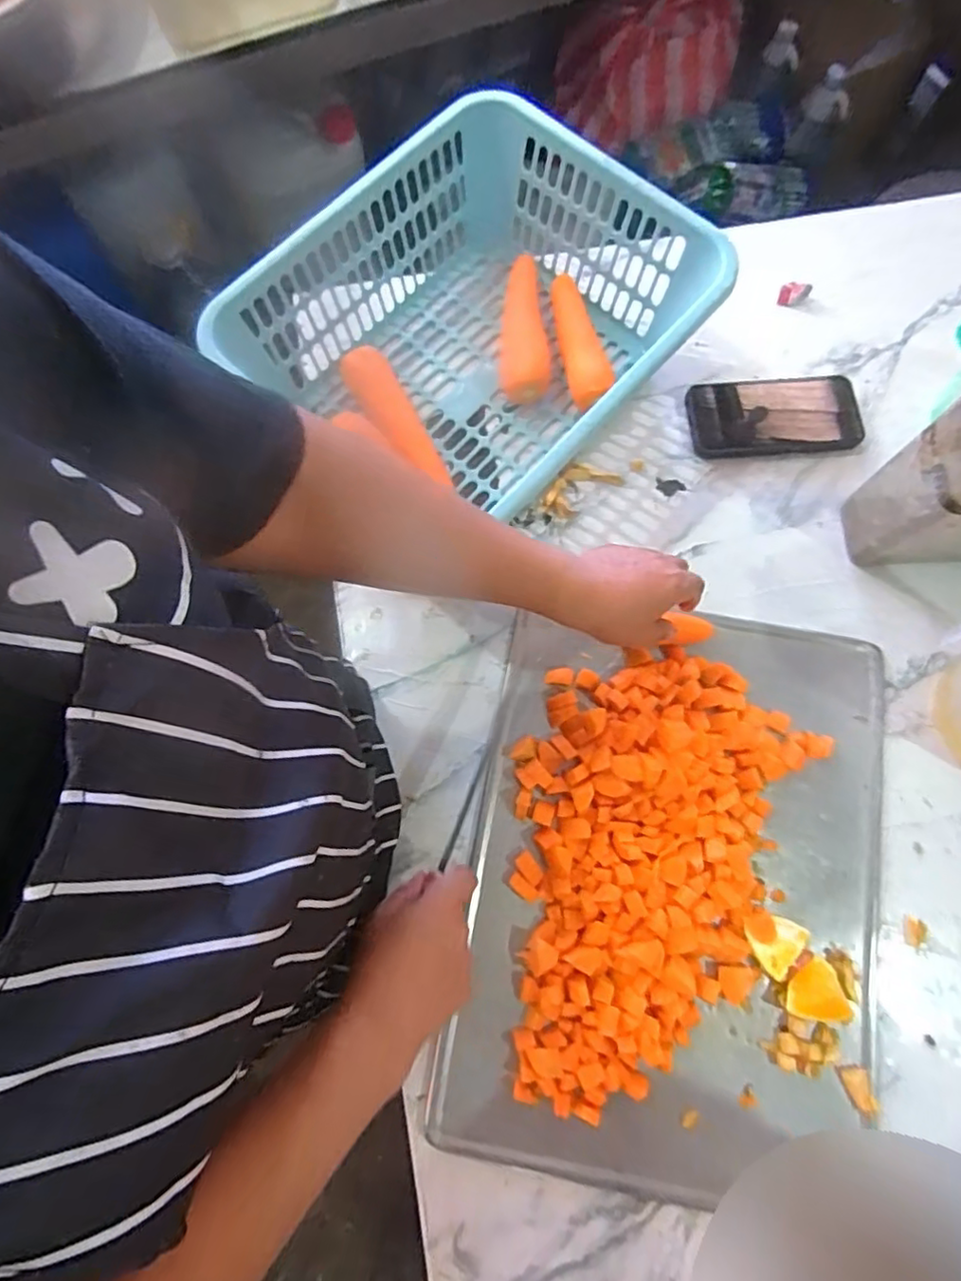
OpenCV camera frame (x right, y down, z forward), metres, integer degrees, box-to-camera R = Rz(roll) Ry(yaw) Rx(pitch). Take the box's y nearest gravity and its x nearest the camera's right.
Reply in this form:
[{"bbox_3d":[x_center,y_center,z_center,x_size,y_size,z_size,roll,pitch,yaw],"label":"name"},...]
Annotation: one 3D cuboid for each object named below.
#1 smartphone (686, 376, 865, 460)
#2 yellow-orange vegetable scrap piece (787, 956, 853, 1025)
[{"bbox_3d":[0.300,-0.229,0.640,0.172,0.011,0.083,-3,74,-2],"label":"smartphone"},{"bbox_3d":[0.265,0.274,0.490,0.044,0.007,0.044,9,74,2],"label":"yellow-orange vegetable scrap piece"}]

